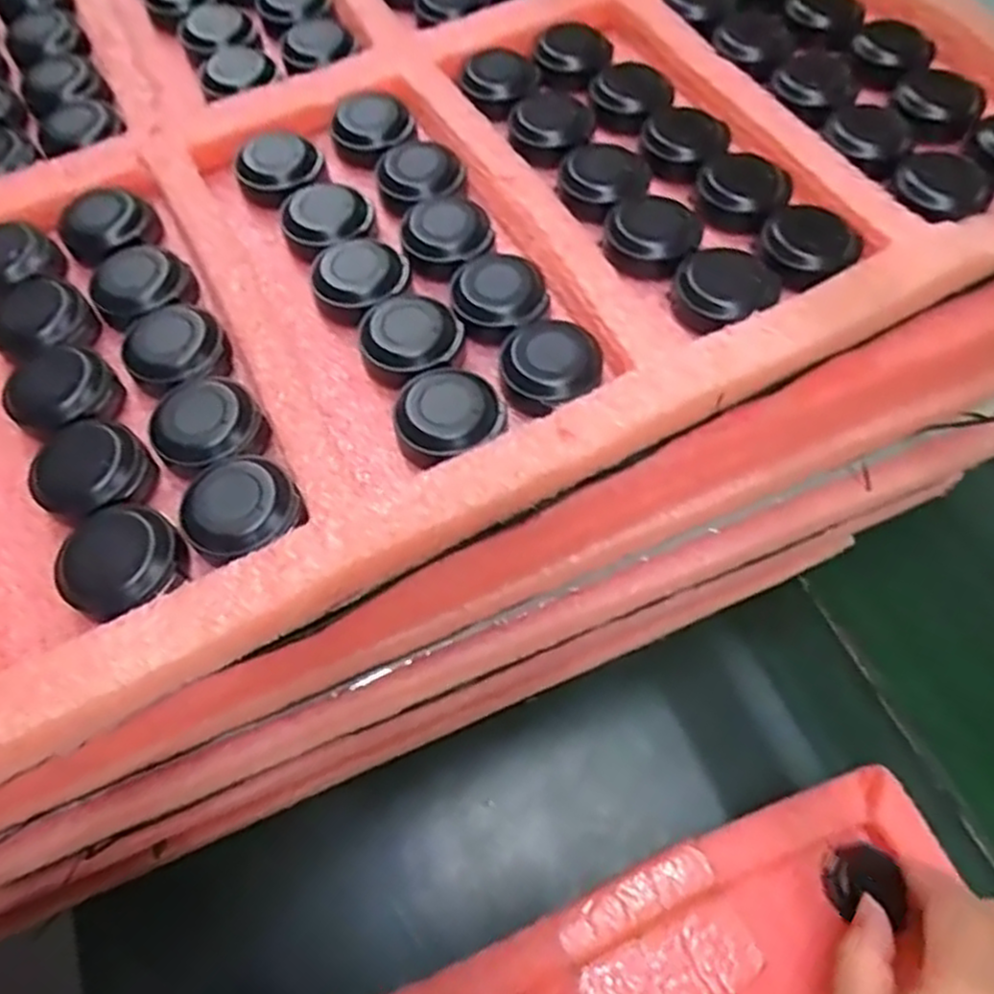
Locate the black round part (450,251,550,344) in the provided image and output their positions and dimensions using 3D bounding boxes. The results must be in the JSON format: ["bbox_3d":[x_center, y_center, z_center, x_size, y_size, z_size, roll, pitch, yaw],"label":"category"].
[{"bbox_3d":[0.001,-0.061,0.229,0.029,0.011,0.028,1,60,-2],"label":"black round part"}]

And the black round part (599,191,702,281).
[{"bbox_3d":[0.050,-0.084,0.241,0.029,0.013,0.029,17,61,7],"label":"black round part"}]

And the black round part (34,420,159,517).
[{"bbox_3d":[-0.109,-0.008,0.199,0.030,0.011,0.025,13,60,5],"label":"black round part"}]

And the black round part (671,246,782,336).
[{"bbox_3d":[0.070,-0.062,0.229,0.028,0.012,0.026,29,63,14],"label":"black round part"}]

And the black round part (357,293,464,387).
[{"bbox_3d":[-0.026,-0.047,0.220,0.028,0.009,0.027,1,60,-2],"label":"black round part"}]

